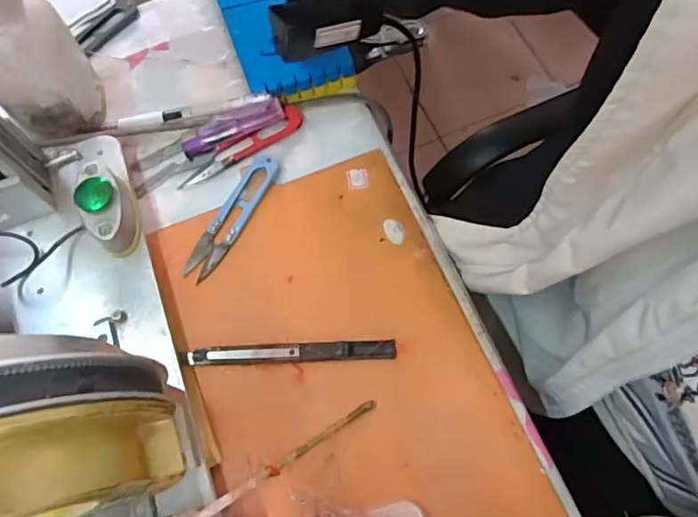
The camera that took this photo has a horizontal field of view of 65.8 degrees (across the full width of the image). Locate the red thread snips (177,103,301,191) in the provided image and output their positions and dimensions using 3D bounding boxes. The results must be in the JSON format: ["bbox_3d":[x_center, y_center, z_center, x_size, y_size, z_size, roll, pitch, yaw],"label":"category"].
[{"bbox_3d":[-0.080,-0.082,0.397,0.101,0.010,0.019,-31,71,-11],"label":"red thread snips"}]

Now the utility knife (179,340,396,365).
[{"bbox_3d":[-0.038,0.059,0.341,0.134,0.004,0.012,-2,69,0],"label":"utility knife"}]

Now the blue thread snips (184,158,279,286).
[{"bbox_3d":[-0.081,-0.030,0.375,0.021,0.009,0.100,27,72,11],"label":"blue thread snips"}]

